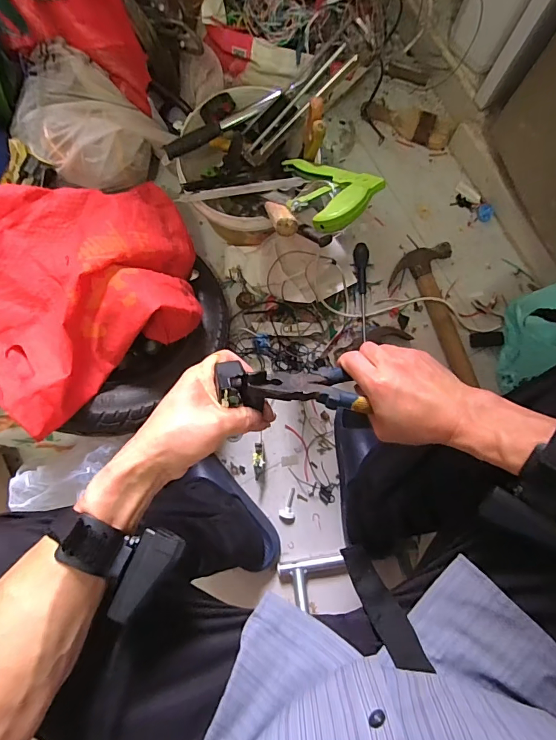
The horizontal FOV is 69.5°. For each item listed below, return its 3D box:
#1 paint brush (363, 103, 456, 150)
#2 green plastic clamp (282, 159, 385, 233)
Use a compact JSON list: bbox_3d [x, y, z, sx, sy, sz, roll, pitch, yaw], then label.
[{"bbox_3d":[0.255,-0.492,0.793,0.179,0.018,0.062,20,86,4],"label":"paint brush"},{"bbox_3d":[0.064,-0.261,0.566,0.111,0.271,0.030,-16,127,1],"label":"green plastic clamp"}]

